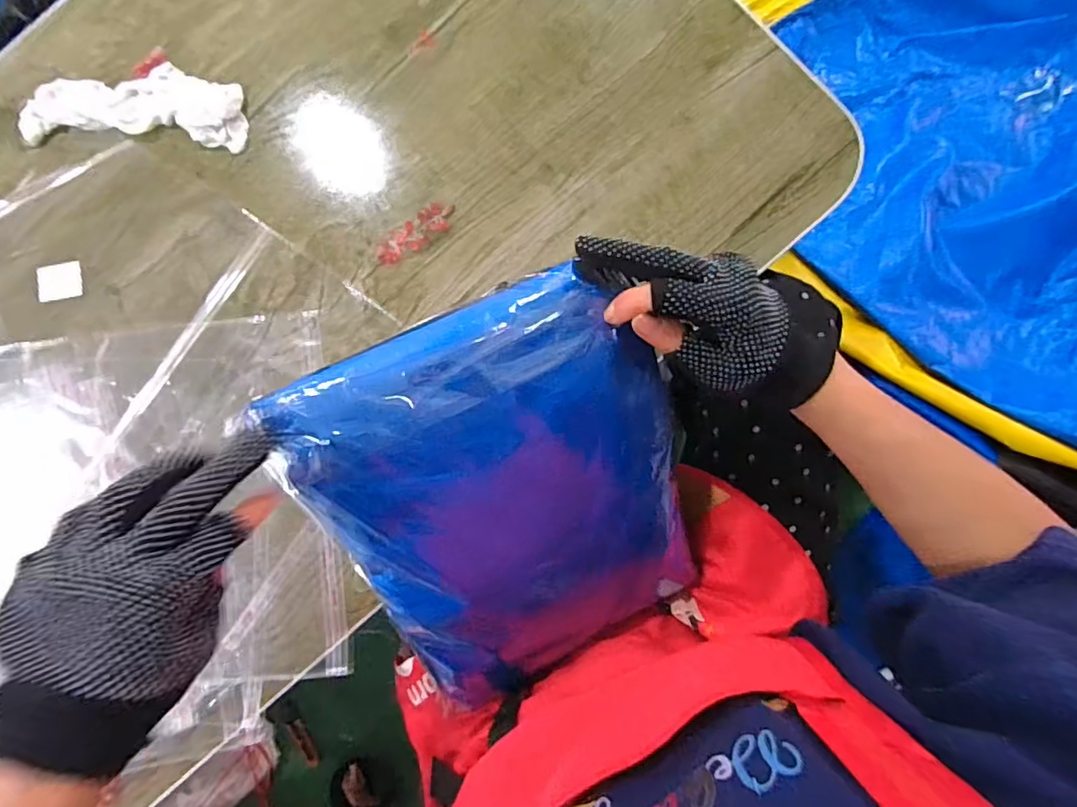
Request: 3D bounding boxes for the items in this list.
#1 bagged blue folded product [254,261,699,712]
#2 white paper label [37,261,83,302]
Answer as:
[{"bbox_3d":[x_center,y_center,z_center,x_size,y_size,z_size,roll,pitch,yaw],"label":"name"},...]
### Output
[{"bbox_3d":[-0.008,0.082,0.393,0.222,0.031,0.318,-24,124,-6],"label":"bagged blue folded product"},{"bbox_3d":[-0.419,-0.107,0.485,0.038,0.005,0.031,-10,88,3],"label":"white paper label"}]

